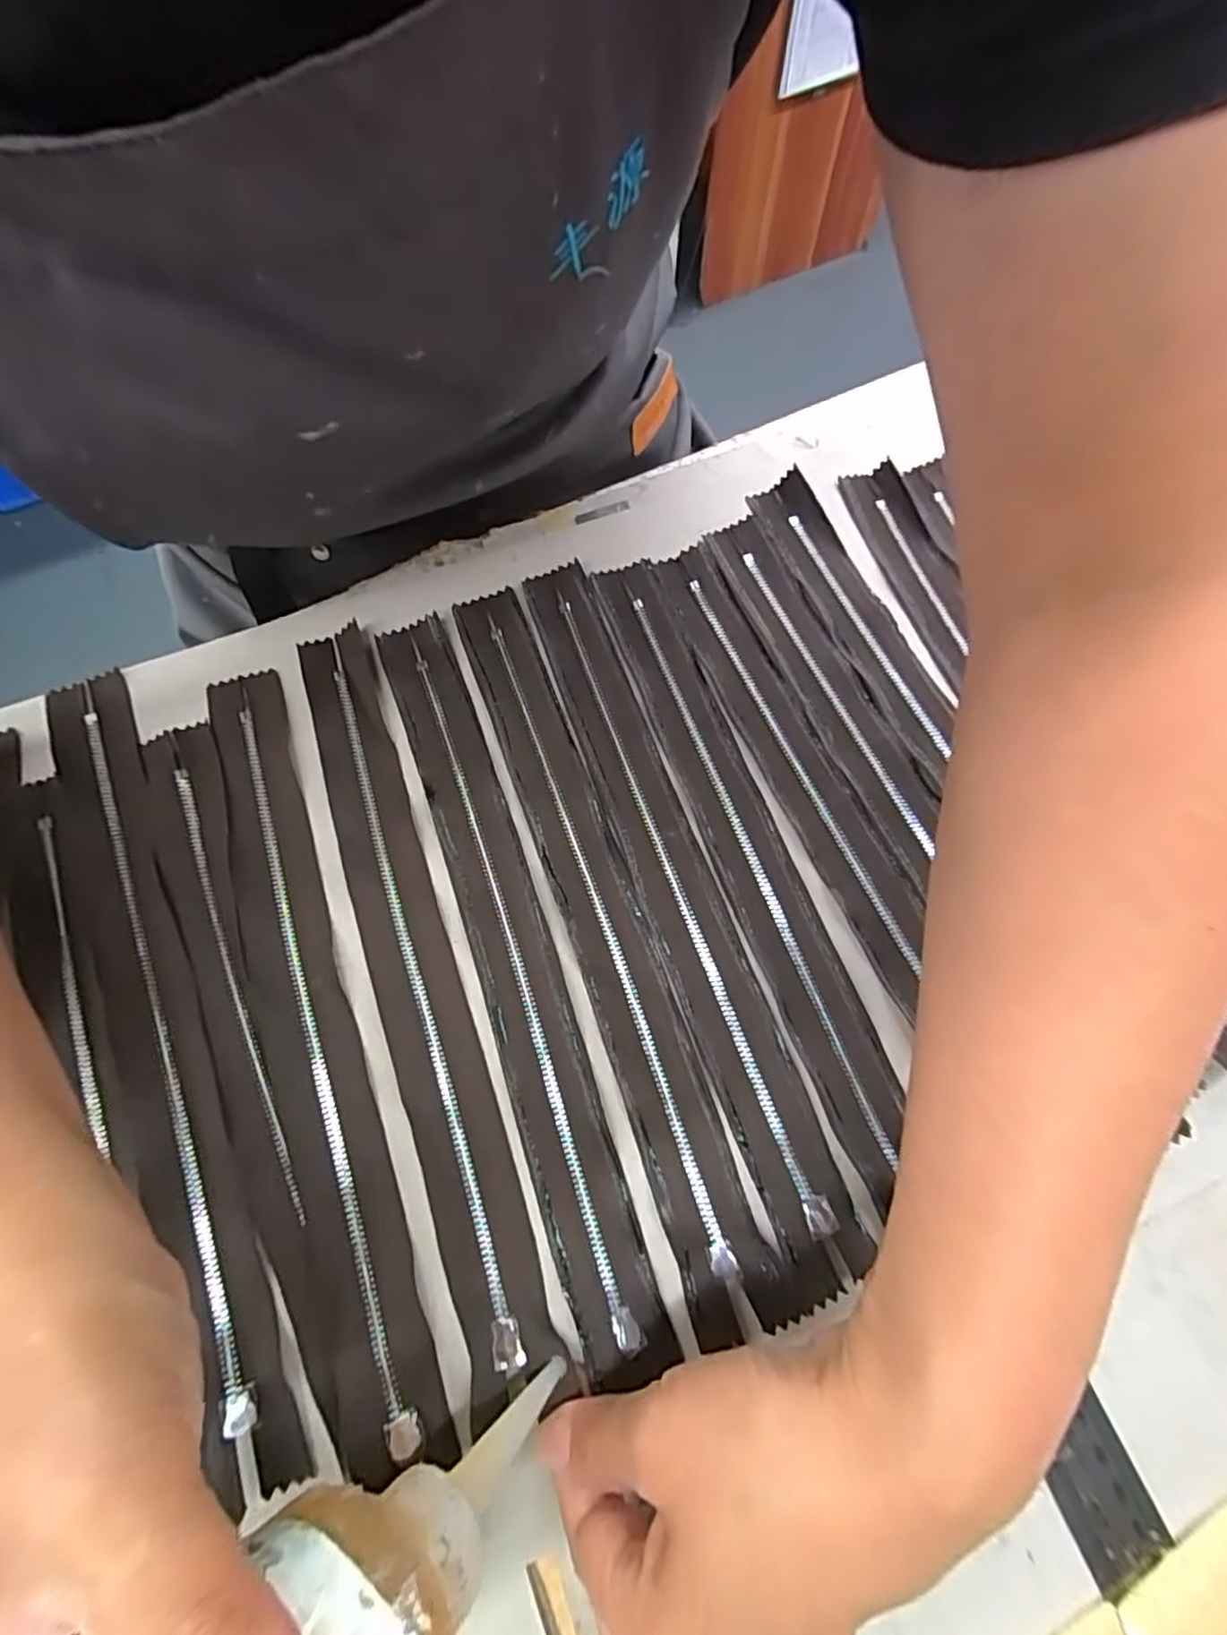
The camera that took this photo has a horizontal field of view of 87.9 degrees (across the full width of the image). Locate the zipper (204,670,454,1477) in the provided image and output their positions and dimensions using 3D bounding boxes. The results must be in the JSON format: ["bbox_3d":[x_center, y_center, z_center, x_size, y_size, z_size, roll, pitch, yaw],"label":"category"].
[{"bbox_3d":[-0.120,0.070,0.245,0.035,0.007,0.295,-19,72,-7],"label":"zipper"}]

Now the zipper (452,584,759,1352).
[{"bbox_3d":[-0.007,0.033,0.265,0.033,0.007,0.308,-19,72,-7],"label":"zipper"}]

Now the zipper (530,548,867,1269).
[{"bbox_3d":[0.022,0.016,0.271,0.030,0.008,0.299,-19,72,-7],"label":"zipper"}]

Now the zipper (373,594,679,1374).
[{"bbox_3d":[-0.043,0.047,0.259,0.035,0.008,0.302,-18,72,-7],"label":"zipper"}]

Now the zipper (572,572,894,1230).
[{"bbox_3d":[0.054,0.003,0.277,0.035,0.006,0.285,-19,72,-7],"label":"zipper"}]

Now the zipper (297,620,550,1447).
[{"bbox_3d":[-0.083,0.054,0.255,0.032,0.008,0.301,-18,72,-7],"label":"zipper"}]

